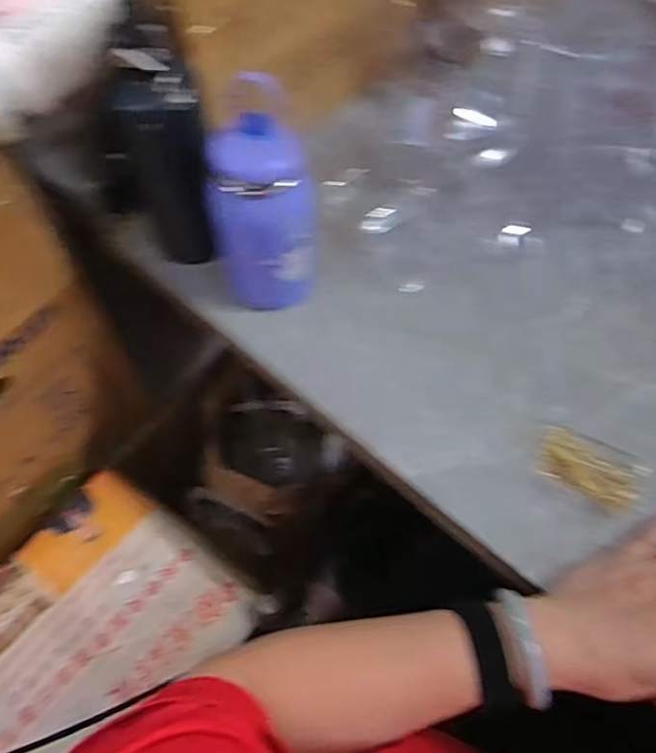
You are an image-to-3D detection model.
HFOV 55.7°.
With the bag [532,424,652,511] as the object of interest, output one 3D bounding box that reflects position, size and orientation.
[{"bbox_3d":[0.193,0.066,0.458,0.074,0.010,0.046,32,67,16],"label":"bag"}]

